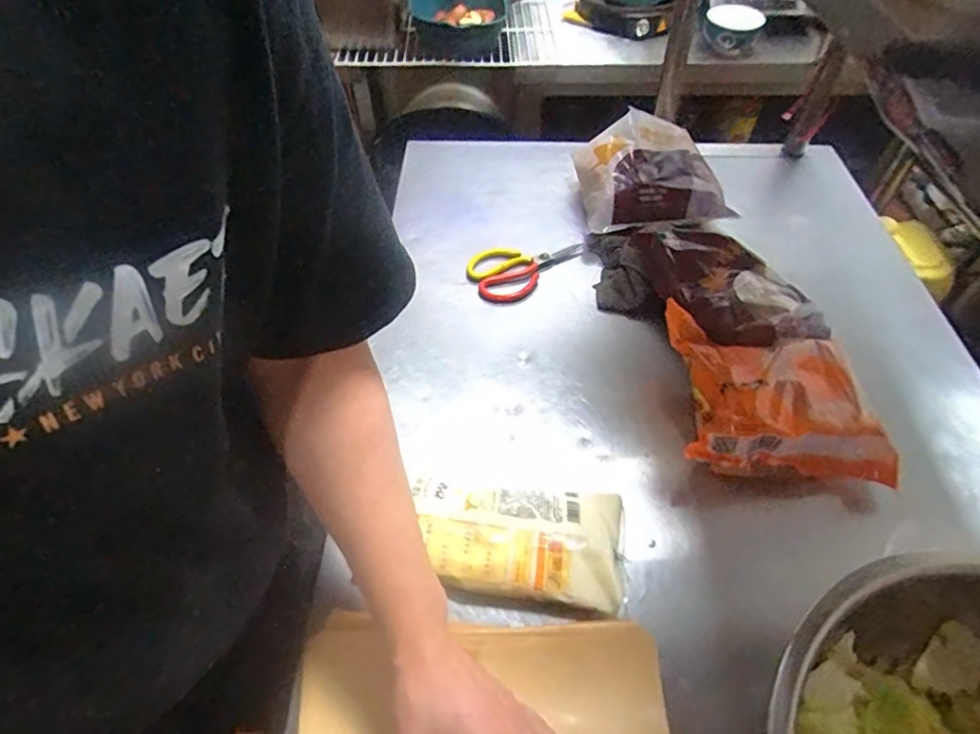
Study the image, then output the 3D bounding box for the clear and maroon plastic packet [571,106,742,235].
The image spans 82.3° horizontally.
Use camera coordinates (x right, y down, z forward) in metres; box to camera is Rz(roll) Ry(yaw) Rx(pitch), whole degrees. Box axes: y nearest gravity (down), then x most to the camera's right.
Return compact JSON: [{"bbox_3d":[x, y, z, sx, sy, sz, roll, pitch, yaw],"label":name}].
[{"bbox_3d":[0.255,-0.302,0.880,0.208,0.097,0.208,-5,52,-4],"label":"clear and maroon plastic packet"}]

